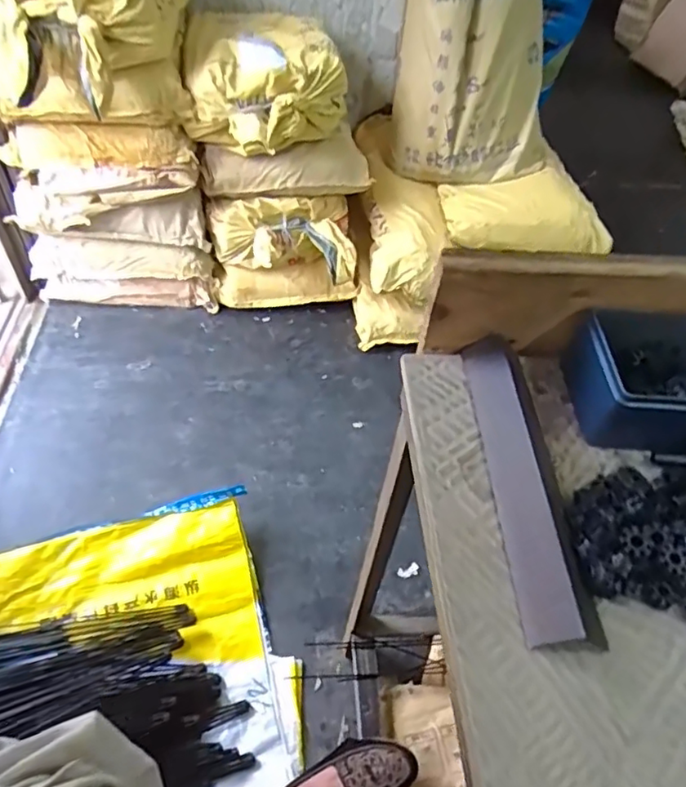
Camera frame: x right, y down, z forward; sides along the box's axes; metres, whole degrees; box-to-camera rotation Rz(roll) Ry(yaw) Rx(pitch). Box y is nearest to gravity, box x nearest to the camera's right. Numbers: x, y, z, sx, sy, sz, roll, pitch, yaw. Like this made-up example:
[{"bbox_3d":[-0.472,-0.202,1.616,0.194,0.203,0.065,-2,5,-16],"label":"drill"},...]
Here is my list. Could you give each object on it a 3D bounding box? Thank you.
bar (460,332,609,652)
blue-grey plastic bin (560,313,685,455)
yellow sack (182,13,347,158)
[{"bbox_3d":[0.123,0.049,0.391,0.044,0.021,0.230,1,49,-5],"label":"bar"},{"bbox_3d":[0.270,-0.011,0.453,0.172,0.054,0.121,3,49,-4],"label":"blue-grey plastic bin"},{"bbox_3d":[-0.187,-0.722,1.349,0.365,0.194,0.503,-3,50,-8],"label":"yellow sack"}]

